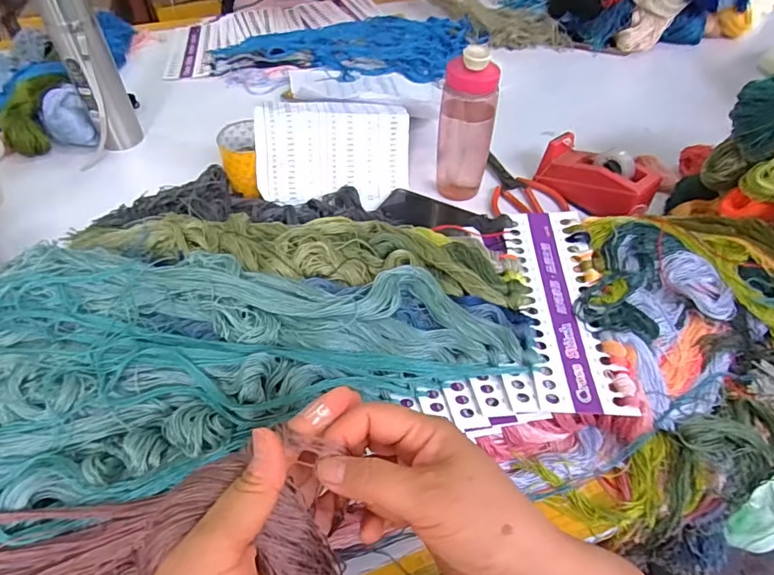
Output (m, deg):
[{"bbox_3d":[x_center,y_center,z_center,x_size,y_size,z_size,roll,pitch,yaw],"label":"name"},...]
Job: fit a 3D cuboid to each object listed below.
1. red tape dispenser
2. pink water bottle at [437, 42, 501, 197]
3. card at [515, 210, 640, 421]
[{"bbox_3d":[0.282,-0.146,0.668,0.065,0.068,0.153,-28,55,-24],"label":"red tape dispenser"},{"bbox_3d":[0.103,-0.210,0.632,0.068,0.190,0.062,10,49,8],"label":"pink water bottle"},{"bbox_3d":[0.171,0.011,0.487,0.074,0.009,0.238,2,50,-2],"label":"card"}]

